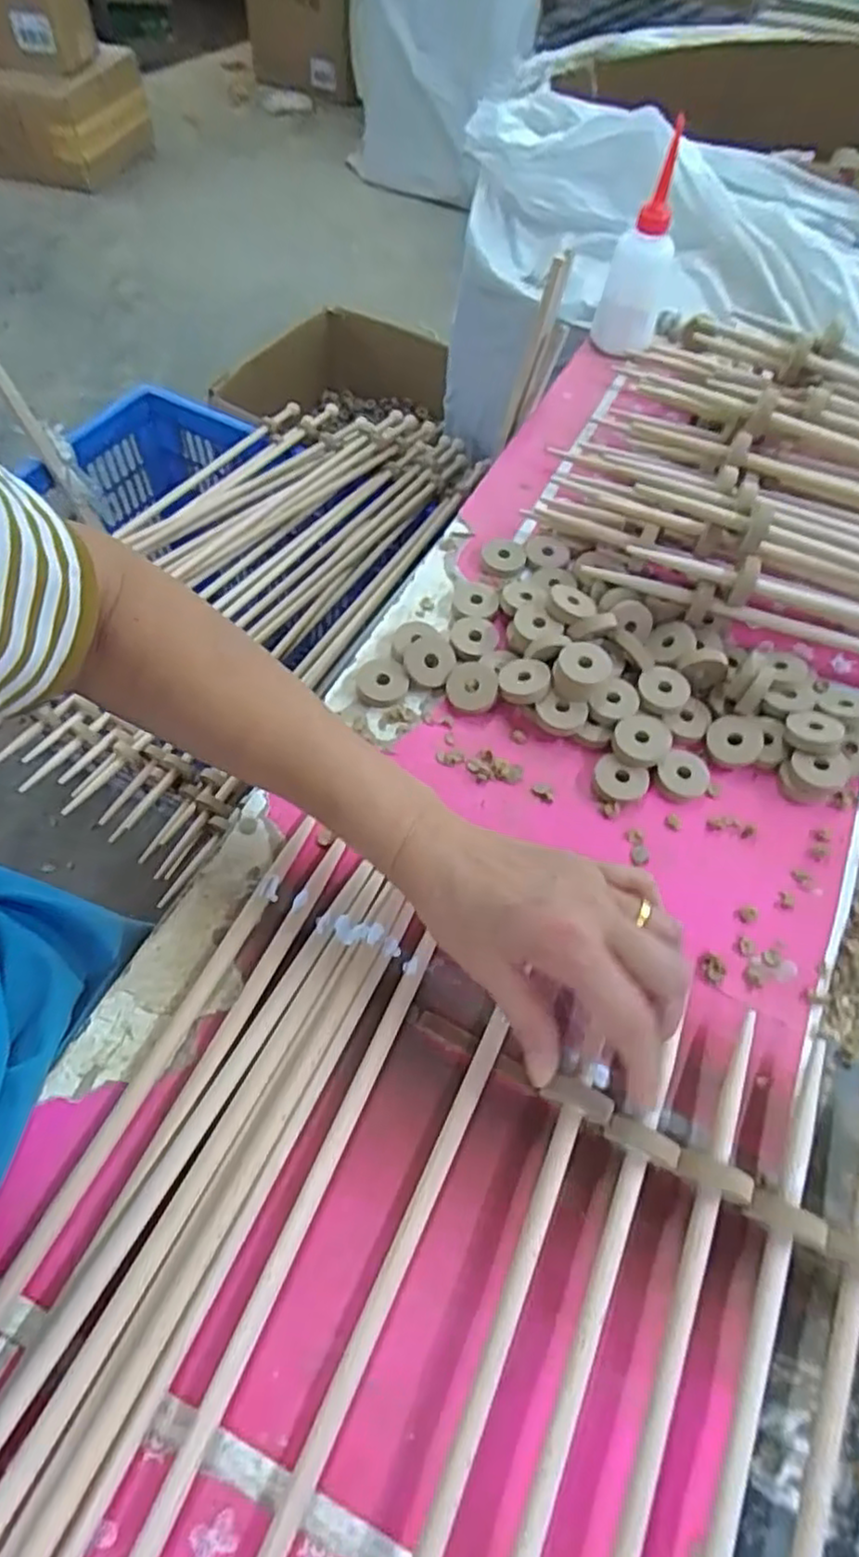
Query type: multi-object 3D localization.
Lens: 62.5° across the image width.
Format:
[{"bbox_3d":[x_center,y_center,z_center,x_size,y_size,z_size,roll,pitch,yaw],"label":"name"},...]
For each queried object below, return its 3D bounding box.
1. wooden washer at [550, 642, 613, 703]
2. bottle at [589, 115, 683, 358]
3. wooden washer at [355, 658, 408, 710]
[{"bbox_3d":[0.101,-0.071,0.475,0.034,0.020,0.037,2,60,-3],"label":"wooden washer"},{"bbox_3d":[0.197,-0.484,0.656,0.058,0.183,0.046,18,59,8],"label":"bottle"},{"bbox_3d":[-0.033,-0.066,0.490,0.035,0.007,0.037,10,59,2],"label":"wooden washer"}]

